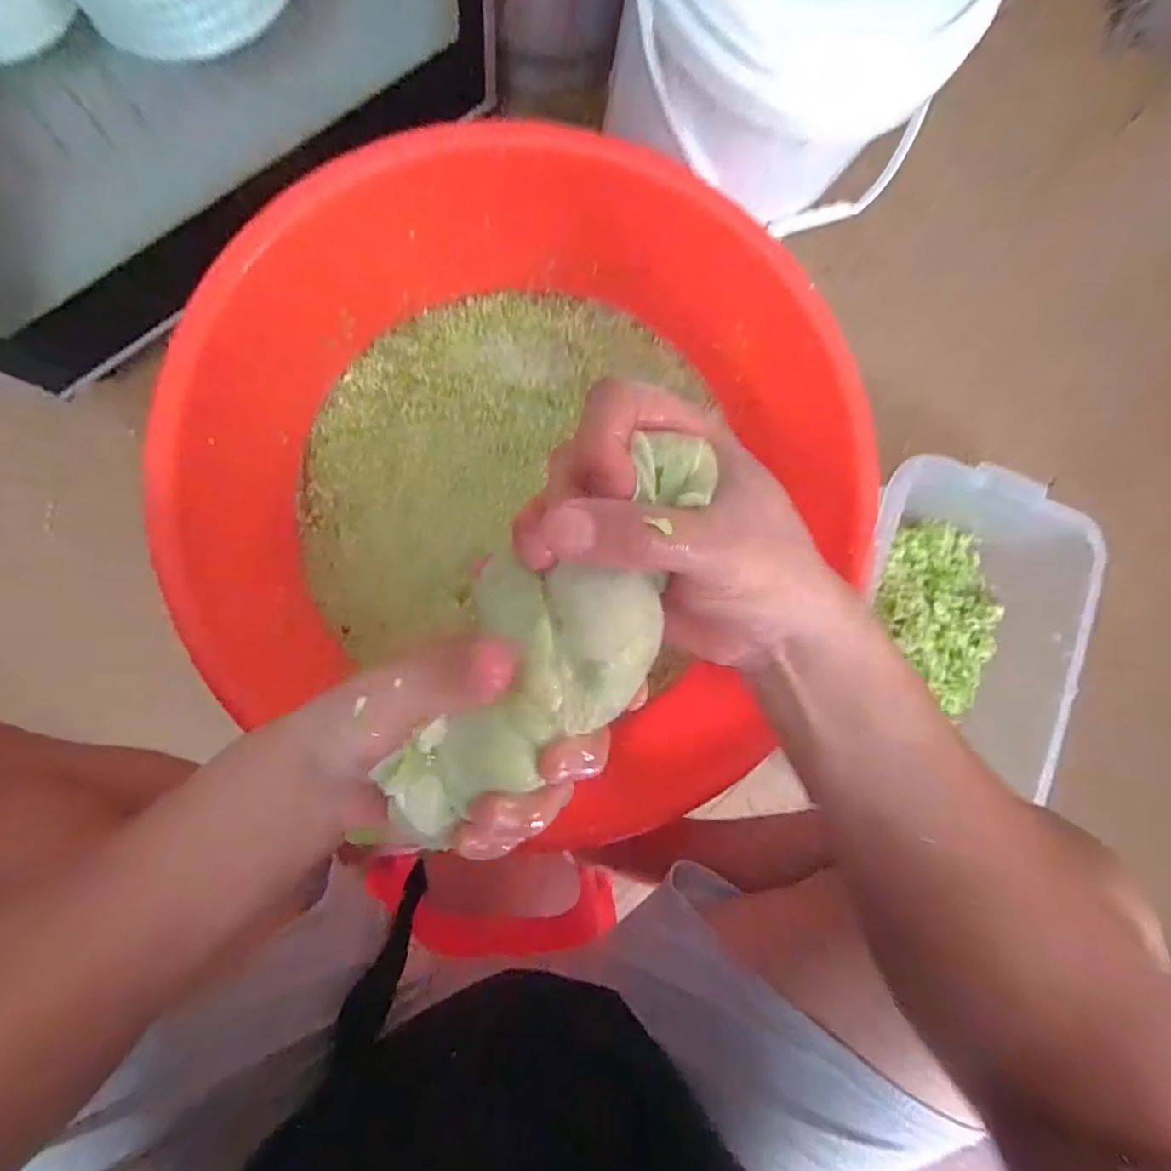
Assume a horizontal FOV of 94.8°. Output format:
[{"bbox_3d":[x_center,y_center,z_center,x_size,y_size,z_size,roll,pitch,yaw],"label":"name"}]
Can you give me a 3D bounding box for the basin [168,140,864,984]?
[{"bbox_3d":[-0.047,-0.107,0.580,0.621,0.198,0.625,0,90,-9],"label":"basin"}]

